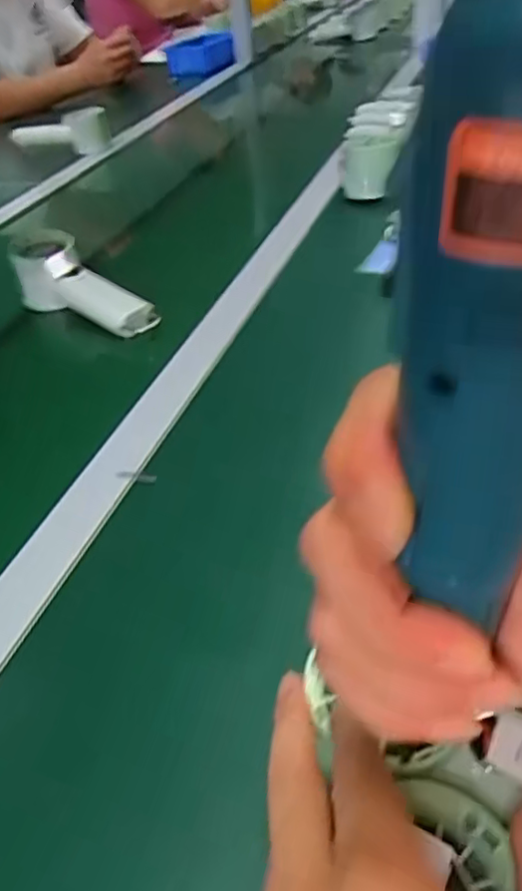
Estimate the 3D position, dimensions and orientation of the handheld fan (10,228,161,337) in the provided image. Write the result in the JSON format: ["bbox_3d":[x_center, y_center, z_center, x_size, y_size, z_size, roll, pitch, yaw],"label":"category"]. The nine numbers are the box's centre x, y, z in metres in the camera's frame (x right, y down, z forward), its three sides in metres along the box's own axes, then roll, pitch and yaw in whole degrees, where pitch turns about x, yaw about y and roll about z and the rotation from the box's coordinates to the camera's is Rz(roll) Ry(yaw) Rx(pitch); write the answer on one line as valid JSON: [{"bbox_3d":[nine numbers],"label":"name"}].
[{"bbox_3d":[-0.175,-0.154,0.636,0.183,0.064,0.057,31,52,20],"label":"handheld fan"}]

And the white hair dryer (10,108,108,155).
[{"bbox_3d":[-0.342,-0.539,1.081,0.176,0.060,0.056,10,43,20],"label":"white hair dryer"}]

